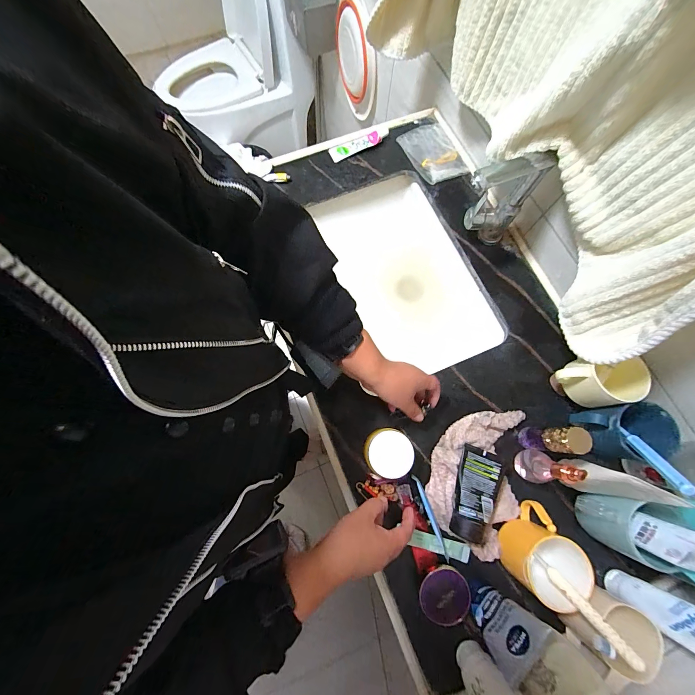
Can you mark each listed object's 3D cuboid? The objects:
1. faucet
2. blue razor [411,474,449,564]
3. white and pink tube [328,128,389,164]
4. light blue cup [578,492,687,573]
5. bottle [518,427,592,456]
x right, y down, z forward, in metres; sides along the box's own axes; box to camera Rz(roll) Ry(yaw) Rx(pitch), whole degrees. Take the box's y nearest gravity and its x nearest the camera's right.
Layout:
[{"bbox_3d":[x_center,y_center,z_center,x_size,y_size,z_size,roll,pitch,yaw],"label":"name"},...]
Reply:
[{"bbox_3d":[0.243,-0.244,0.532,0.122,0.191,0.044,-15,75,-5],"label":"faucet"},{"bbox_3d":[0.131,0.261,0.470,0.013,0.017,0.131,-22,76,-6],"label":"blue razor"},{"bbox_3d":[0.026,-0.454,0.675,0.135,0.016,0.033,-21,76,-6],"label":"white and pink tube"},{"bbox_3d":[0.395,0.256,0.435,0.094,0.091,0.079,9,75,2],"label":"light blue cup"},{"bbox_3d":[0.307,0.140,0.461,0.030,0.121,0.035,9,75,2],"label":"bottle"}]

